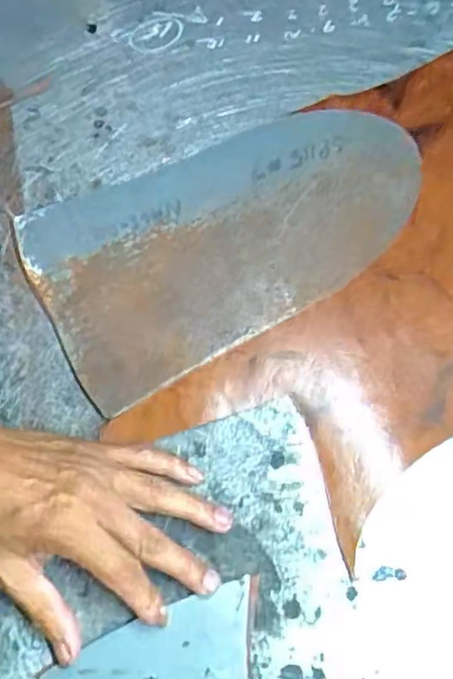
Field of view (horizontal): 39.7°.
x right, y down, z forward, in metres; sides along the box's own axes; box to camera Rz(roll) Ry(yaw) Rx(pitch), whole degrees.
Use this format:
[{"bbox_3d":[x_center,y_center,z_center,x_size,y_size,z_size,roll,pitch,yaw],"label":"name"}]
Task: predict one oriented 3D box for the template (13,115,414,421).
[{"bbox_3d":[0.003,-0.079,0.452,0.283,0.008,0.159,-28,71,-8],"label":"template"}]

